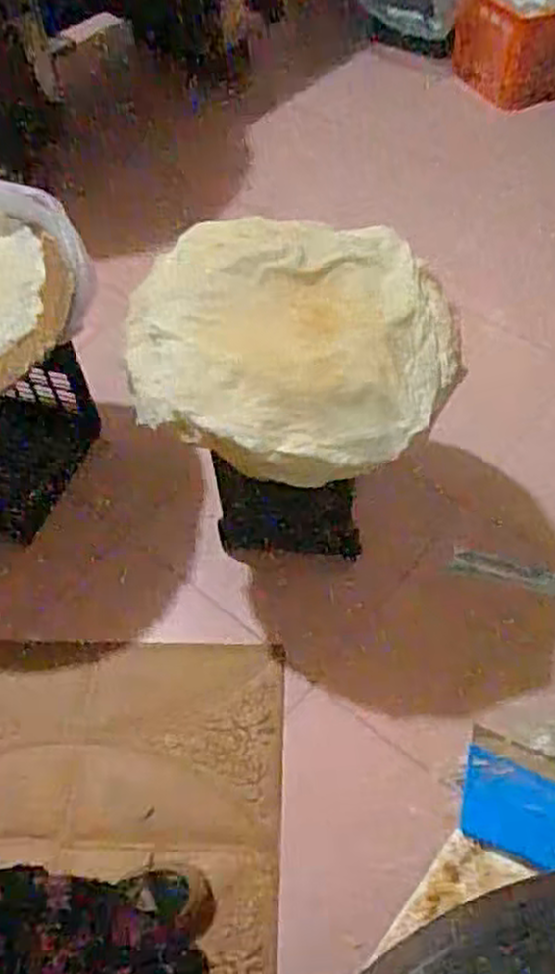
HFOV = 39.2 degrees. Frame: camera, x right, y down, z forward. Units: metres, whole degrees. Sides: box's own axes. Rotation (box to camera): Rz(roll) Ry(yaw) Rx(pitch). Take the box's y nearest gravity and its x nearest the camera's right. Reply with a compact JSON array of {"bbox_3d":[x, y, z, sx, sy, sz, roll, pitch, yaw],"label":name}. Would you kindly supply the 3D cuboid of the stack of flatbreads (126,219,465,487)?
[{"bbox_3d":[0.021,-0.222,1.182,0.502,0.092,0.432,7,72,2],"label":"stack of flatbreads"}]

